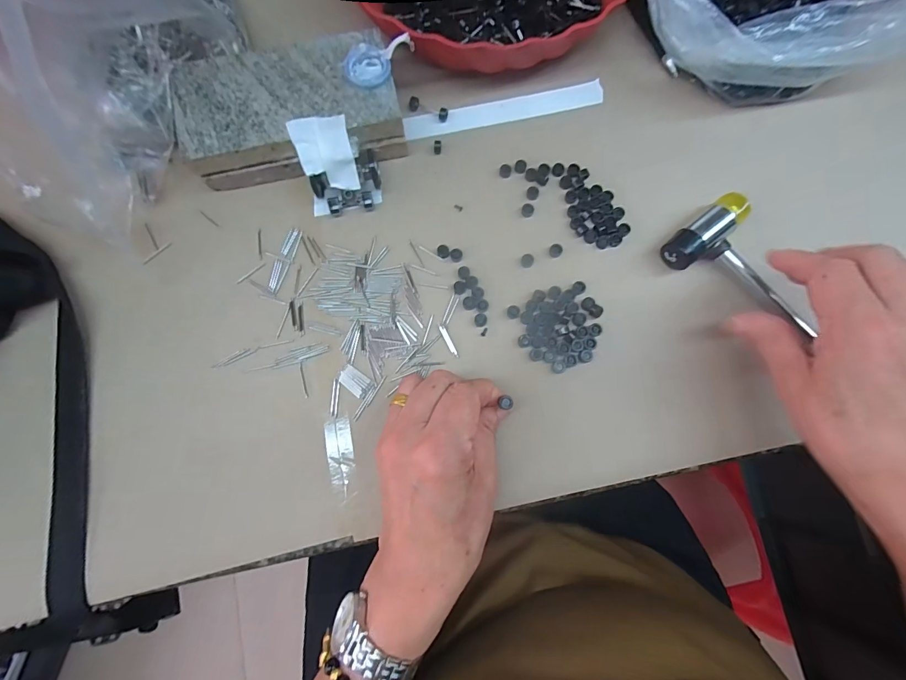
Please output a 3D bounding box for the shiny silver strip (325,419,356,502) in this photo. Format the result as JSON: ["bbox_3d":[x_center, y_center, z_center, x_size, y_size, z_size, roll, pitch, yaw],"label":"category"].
[{"bbox_3d":[-0.074,0.077,0.264,0.017,0.004,0.050,-9,81,-1],"label":"shiny silver strip"}]

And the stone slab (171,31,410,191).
[{"bbox_3d":[-0.113,-0.163,0.291,0.149,0.037,0.083,-11,81,-1],"label":"stone slab"}]

